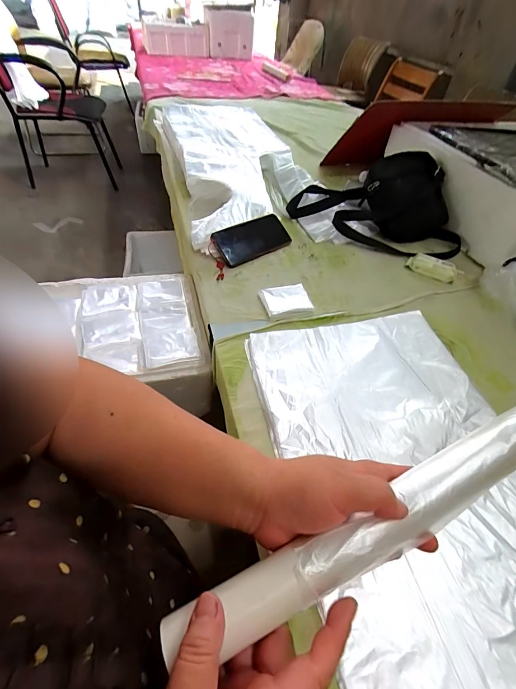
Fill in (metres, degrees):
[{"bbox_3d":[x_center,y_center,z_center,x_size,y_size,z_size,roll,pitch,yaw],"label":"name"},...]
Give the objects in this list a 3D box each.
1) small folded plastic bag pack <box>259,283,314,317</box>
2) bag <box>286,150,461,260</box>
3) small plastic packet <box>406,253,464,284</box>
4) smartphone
[{"bbox_3d":[0.048,-0.079,0.571,0.080,0.010,0.068,-10,50,-15],"label":"small folded plastic bag pack"},{"bbox_3d":[0.275,-0.328,0.743,0.389,0.135,0.204,26,51,16],"label":"bag"},{"bbox_3d":[0.355,-0.155,0.665,0.100,0.022,0.053,28,51,17],"label":"small plastic packet"},{"bbox_3d":[-0.007,-0.215,0.679,0.163,0.014,0.081,-28,89,-23],"label":"smartphone"}]

